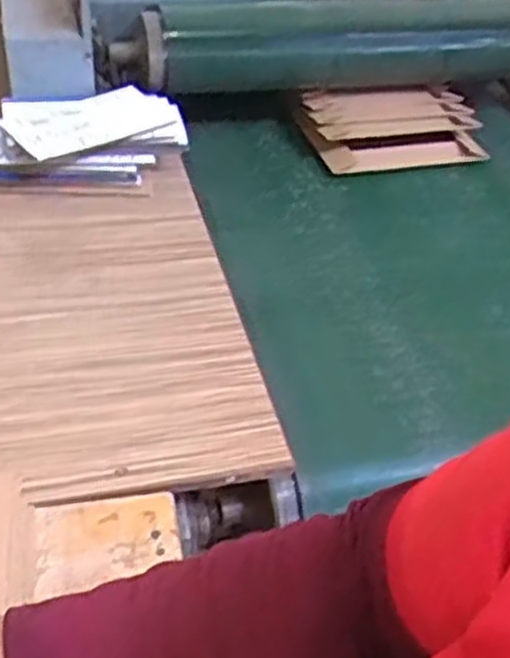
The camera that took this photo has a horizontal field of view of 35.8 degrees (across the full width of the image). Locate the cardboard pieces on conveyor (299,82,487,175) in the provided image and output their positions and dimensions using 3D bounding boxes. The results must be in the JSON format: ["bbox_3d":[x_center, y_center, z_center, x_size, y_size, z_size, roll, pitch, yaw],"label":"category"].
[{"bbox_3d":[0.252,-0.382,1.459,0.352,0.094,0.162,-4,45,-12],"label":"cardboard pieces on conveyor"}]

